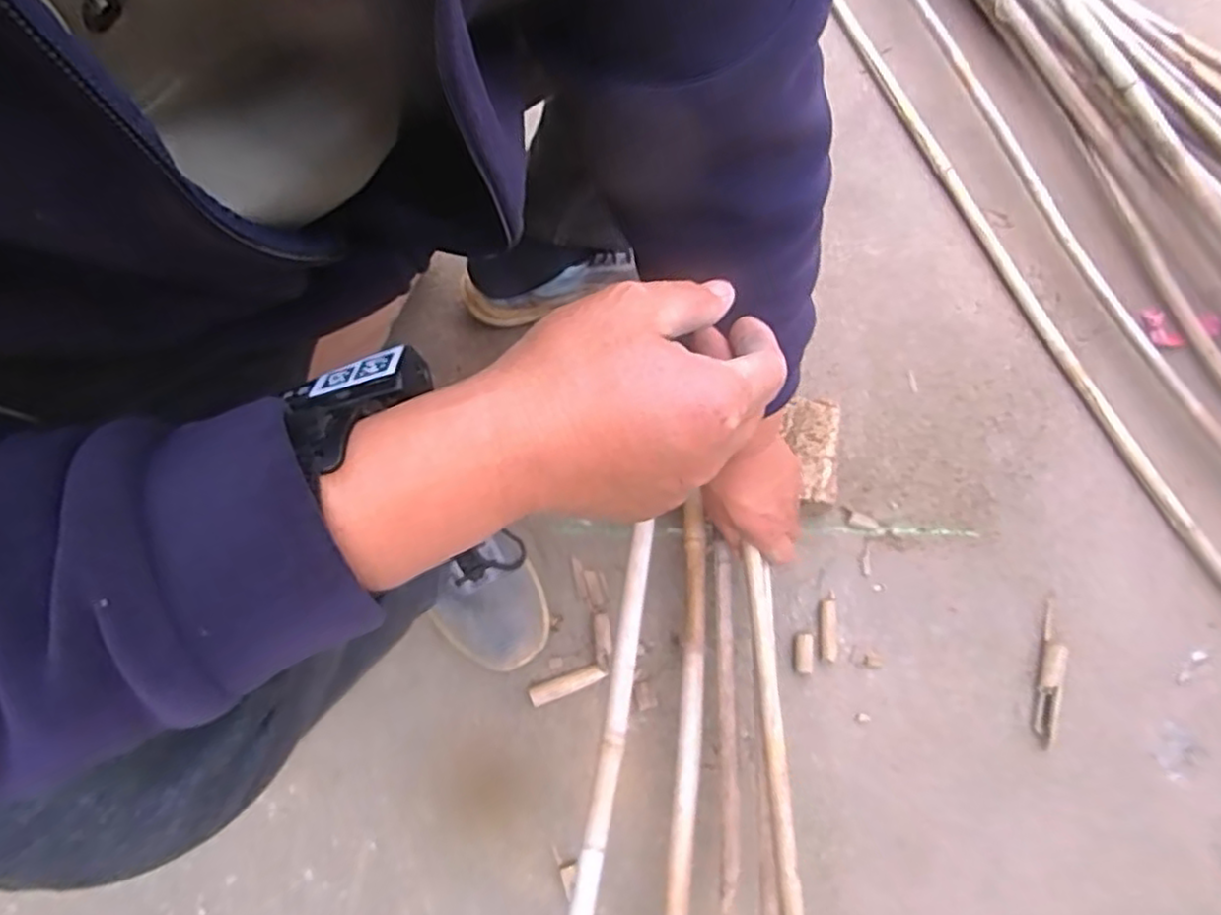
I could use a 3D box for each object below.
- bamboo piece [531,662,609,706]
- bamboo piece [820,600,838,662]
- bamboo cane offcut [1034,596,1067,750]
[{"bbox_3d":[-0.043,0.223,0.685,0.073,0.017,0.019,-20,73,-5],"label":"bamboo piece"},{"bbox_3d":[0.220,0.174,0.700,0.018,0.007,0.060,2,72,2],"label":"bamboo piece"},{"bbox_3d":[0.430,0.208,0.677,0.021,0.018,0.141,18,74,7],"label":"bamboo cane offcut"}]

